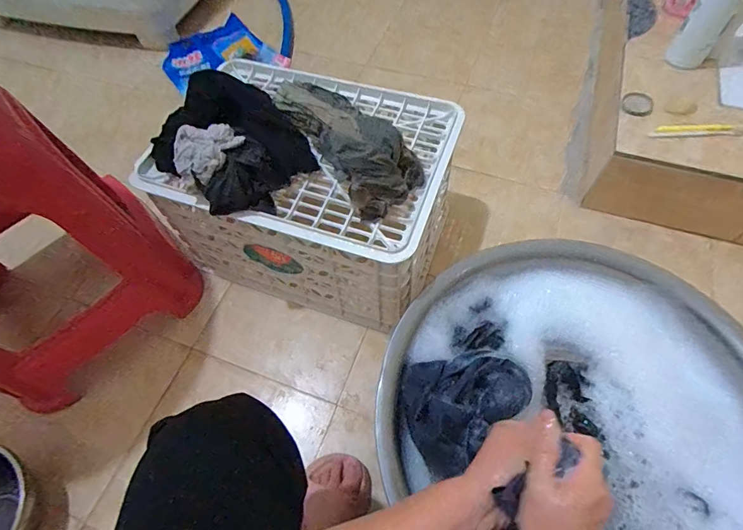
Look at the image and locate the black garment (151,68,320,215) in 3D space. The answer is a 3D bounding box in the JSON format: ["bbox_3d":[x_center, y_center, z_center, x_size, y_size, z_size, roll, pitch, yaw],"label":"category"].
[{"bbox_3d":[-0.213,-0.187,0.600,0.205,0.105,0.204,-2,60,3],"label":"black garment"}]

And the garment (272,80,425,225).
[{"bbox_3d":[-0.034,-0.206,0.604,0.123,0.097,0.278,-31,62,-14],"label":"garment"}]

